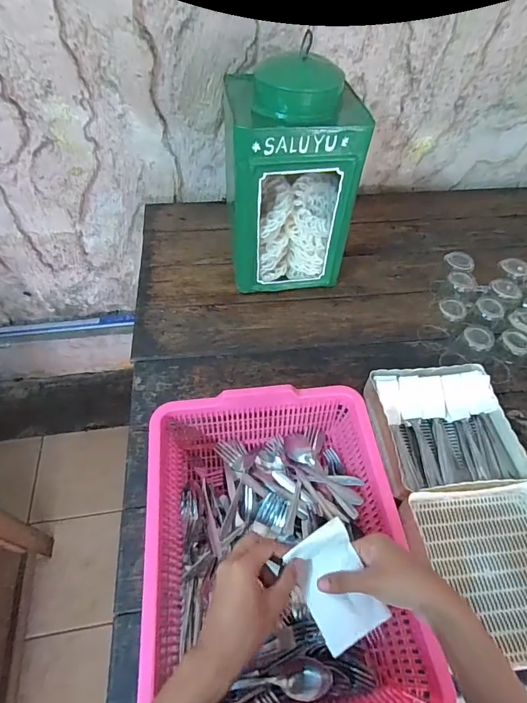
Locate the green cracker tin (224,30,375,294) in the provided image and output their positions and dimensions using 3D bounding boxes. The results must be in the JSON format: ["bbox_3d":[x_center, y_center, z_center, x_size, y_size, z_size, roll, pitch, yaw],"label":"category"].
[{"bbox_3d":[0.054,-0.317,0.783,0.229,0.389,0.196,-6,54,-7],"label":"green cracker tin"}]

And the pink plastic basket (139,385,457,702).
[{"bbox_3d":[0.013,0.251,0.524,0.307,0.127,0.390,-4,54,-6],"label":"pink plastic basket"}]

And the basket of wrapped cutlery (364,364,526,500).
[{"bbox_3d":[0.299,0.124,0.671,0.213,0.058,0.207,-5,54,-6],"label":"basket of wrapped cutlery"}]

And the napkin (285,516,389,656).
[{"bbox_3d":[0.073,0.234,0.402,0.070,0.025,0.097,-24,58,-19],"label":"napkin"}]

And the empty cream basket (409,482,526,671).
[{"bbox_3d":[0.334,0.304,0.559,0.186,0.083,0.218,-2,54,-4],"label":"empty cream basket"}]

